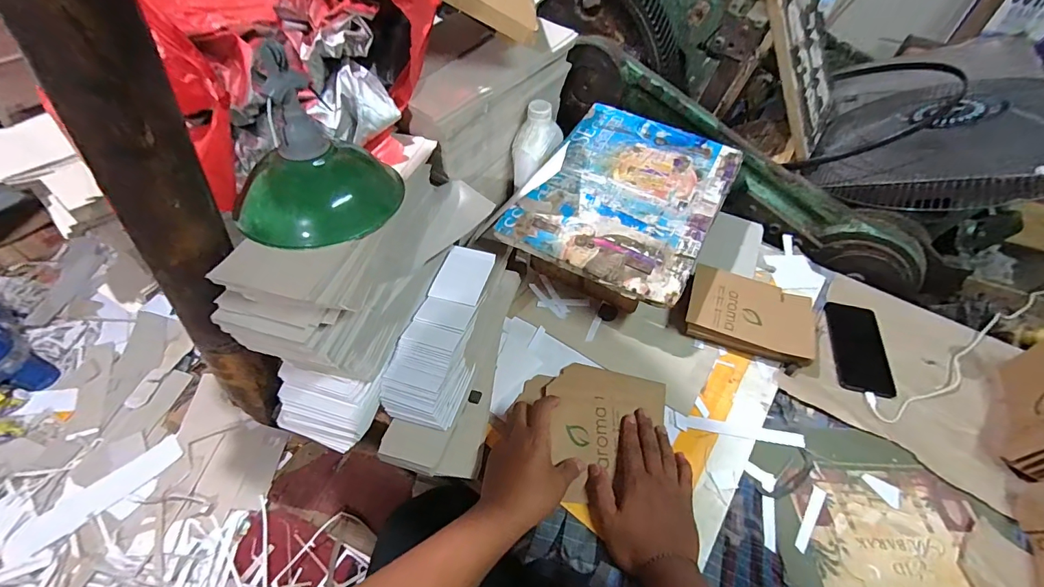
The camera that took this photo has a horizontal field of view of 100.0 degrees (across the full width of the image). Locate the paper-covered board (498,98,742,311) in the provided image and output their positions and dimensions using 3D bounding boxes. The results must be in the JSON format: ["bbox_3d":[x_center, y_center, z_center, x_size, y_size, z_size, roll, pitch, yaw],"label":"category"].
[{"bbox_3d":[0.183,-0.178,0.756,0.301,0.015,0.406,26,59,16],"label":"paper-covered board"}]

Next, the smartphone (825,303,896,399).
[{"bbox_3d":[0.547,0.087,0.711,0.081,0.012,0.170,15,51,8],"label":"smartphone"}]

